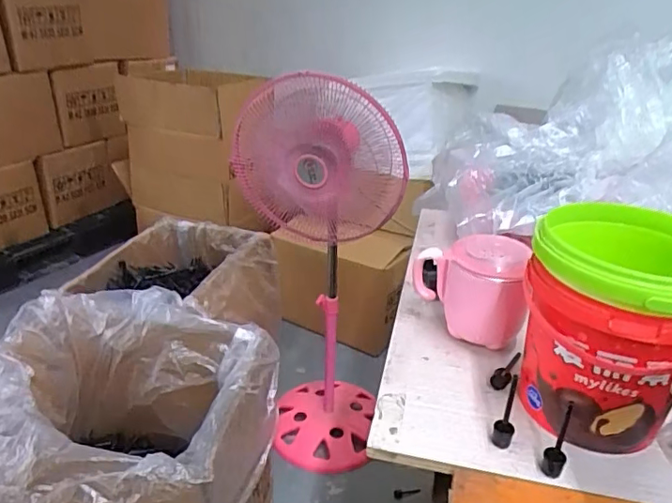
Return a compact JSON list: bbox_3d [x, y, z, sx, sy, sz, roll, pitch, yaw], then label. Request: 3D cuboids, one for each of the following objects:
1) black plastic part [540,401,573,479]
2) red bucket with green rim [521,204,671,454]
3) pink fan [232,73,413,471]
[{"bbox_3d":[0.155,0.132,0.374,0.015,0.057,0.014,15,29,24],"label":"black plastic part"},{"bbox_3d":[0.208,0.058,0.407,0.122,0.148,0.122,15,29,24],"label":"red bucket with green rim"},{"bbox_3d":[-0.045,0.068,1.175,0.307,0.868,0.262,1,27,-1],"label":"pink fan"}]

